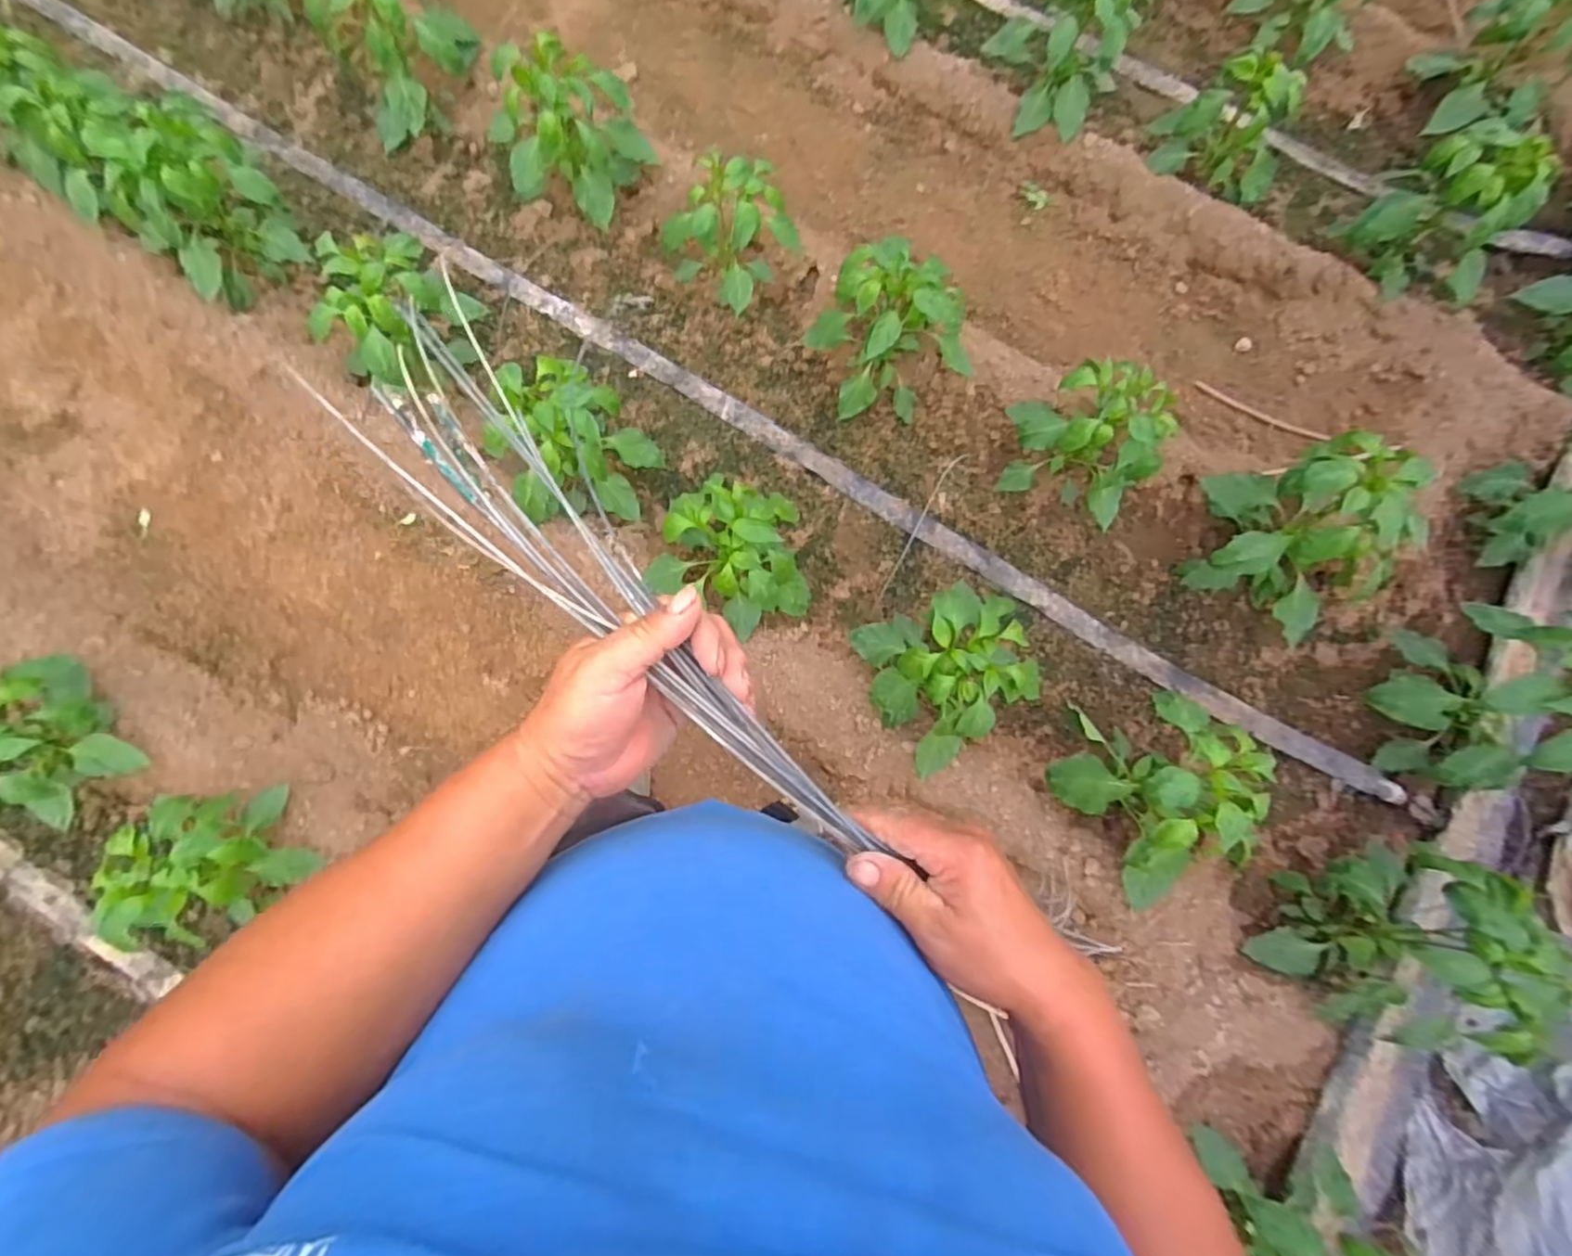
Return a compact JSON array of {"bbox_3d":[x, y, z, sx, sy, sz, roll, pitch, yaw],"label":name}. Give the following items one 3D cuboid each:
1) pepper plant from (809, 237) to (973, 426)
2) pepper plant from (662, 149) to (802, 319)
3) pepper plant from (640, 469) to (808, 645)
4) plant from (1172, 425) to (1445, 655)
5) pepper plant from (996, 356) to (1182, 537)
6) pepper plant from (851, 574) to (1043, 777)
[{"bbox_3d":[0.220,-0.626,1.454,0.264,0.327,0.288,-40,82,-10],"label":"pepper plant"},{"bbox_3d":[-0.119,-0.858,1.497,0.227,0.315,0.242,-43,83,-11],"label":"pepper plant"},{"bbox_3d":[-0.091,-0.131,1.328,0.314,0.281,0.291,1,77,-3],"label":"pepper plant"},{"bbox_3d":[1.041,-0.166,1.337,0.379,0.406,0.255,31,78,4],"label":"plant"},{"bbox_3d":[0.628,-0.396,1.421,0.294,0.291,0.230,25,80,2],"label":"pepper plant"},{"bbox_3d":[0.312,0.092,1.253,0.281,0.292,0.300,1,77,-3],"label":"pepper plant"}]

